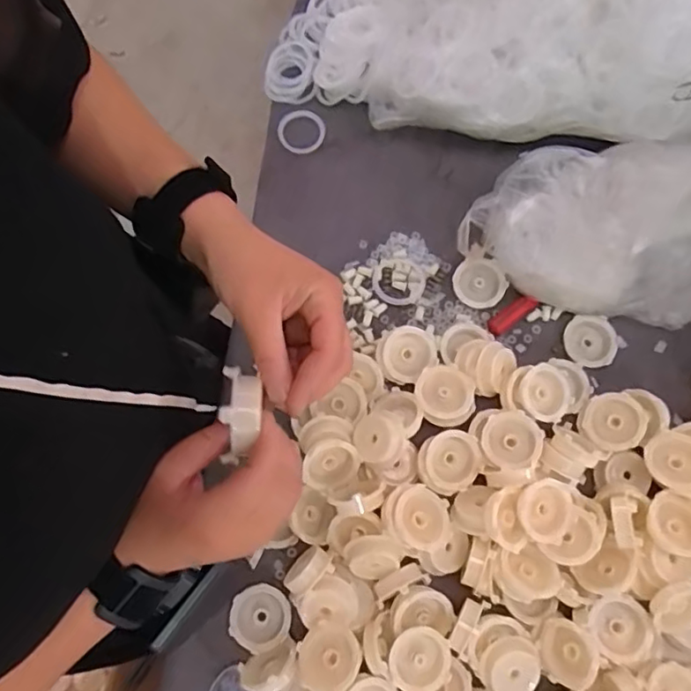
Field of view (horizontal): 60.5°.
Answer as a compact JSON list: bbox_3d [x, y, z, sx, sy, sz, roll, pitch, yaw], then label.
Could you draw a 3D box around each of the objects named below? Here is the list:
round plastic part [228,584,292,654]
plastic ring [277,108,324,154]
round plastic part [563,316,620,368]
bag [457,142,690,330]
[{"bbox_3d":[-0.077,0.246,0.537,0.052,0.021,0.053,0,75,-1],"label":"round plastic part"},{"bbox_3d":[-0.051,-0.242,0.672,0.053,0.008,0.058,-2,77,9],"label":"plastic ring"},{"bbox_3d":[0.252,-0.004,0.609,0.050,0.017,0.056,28,77,6],"label":"round plastic part"},{"bbox_3d":[0.269,-0.125,0.606,0.293,0.075,0.186,4,75,0],"label":"bag"}]

